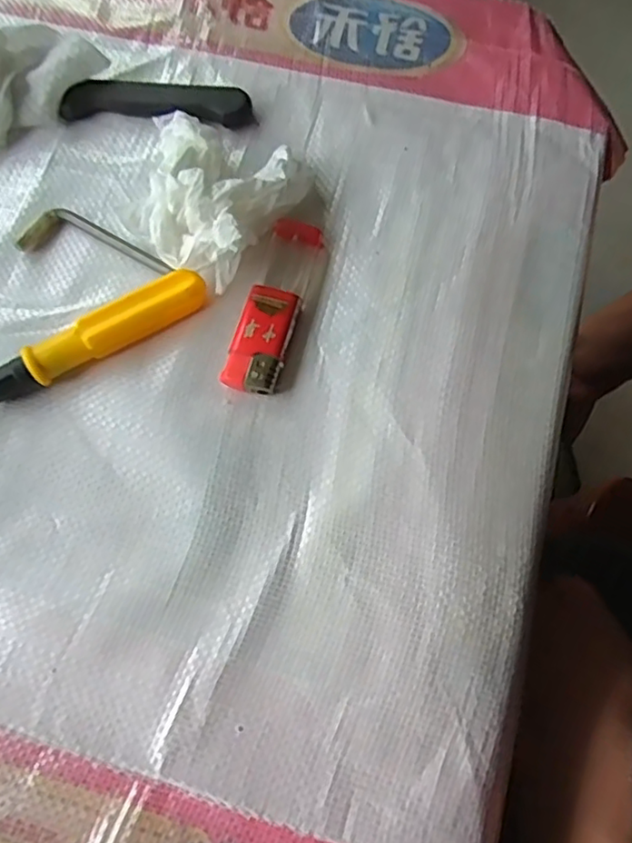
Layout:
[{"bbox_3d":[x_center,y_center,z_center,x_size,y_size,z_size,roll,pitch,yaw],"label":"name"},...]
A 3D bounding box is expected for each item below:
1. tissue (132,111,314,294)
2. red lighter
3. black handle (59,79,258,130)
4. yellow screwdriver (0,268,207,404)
[{"bbox_3d":[-0.054,-0.104,0.282,0.081,0.037,0.076,26,75,10],"label":"tissue"},{"bbox_3d":[-0.018,-0.051,0.278,0.023,0.011,0.082,15,73,7],"label":"red lighter"},{"bbox_3d":[-0.079,-0.159,0.315,0.095,0.010,0.020,4,72,3],"label":"black handle"},{"bbox_3d":[-0.112,-0.026,0.269,0.140,0.018,0.016,-27,73,-7],"label":"yellow screwdriver"}]

